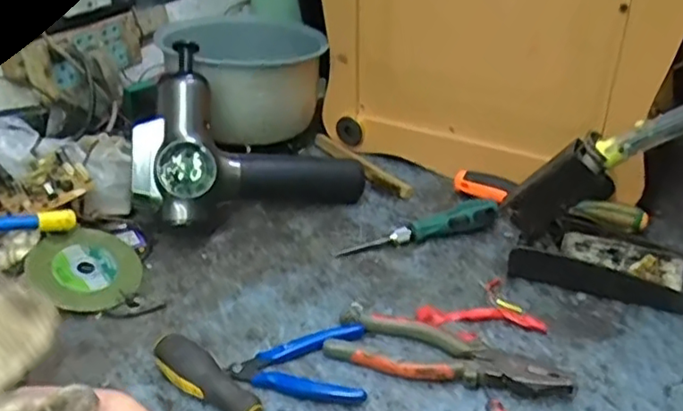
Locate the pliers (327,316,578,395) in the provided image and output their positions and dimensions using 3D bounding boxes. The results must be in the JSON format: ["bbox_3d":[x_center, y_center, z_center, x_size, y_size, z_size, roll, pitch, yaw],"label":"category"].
[{"bbox_3d":[0.085,0.125,0.527,0.192,0.021,0.055,10,34,15],"label":"pliers"}]

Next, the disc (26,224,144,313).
[{"bbox_3d":[-0.246,0.058,0.620,0.099,0.009,0.100,17,38,-14],"label":"disc"}]

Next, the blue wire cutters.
[{"bbox_3d":[-0.036,0.130,0.526,0.108,0.013,0.080,-1,33,0],"label":"blue wire cutters"}]

